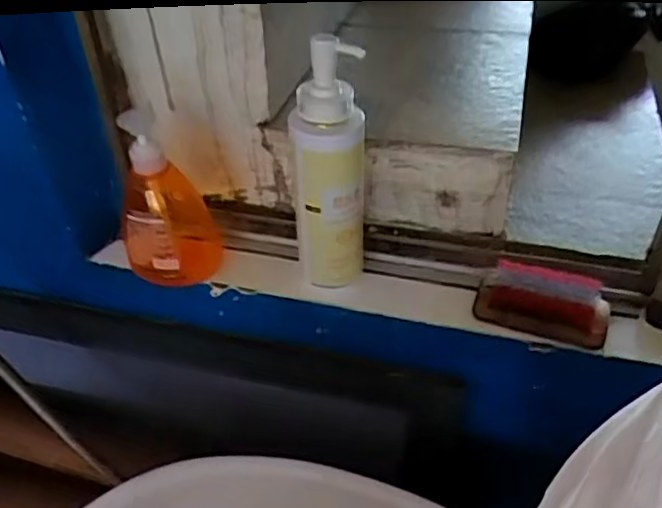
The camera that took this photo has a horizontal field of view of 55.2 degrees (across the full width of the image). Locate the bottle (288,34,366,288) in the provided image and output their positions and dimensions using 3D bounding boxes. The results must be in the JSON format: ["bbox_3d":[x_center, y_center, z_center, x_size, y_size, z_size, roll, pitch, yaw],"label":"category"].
[{"bbox_3d":[-0.001,-0.069,0.549,0.062,0.228,0.049,0,39,2],"label":"bottle"}]

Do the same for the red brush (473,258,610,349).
[{"bbox_3d":[0.194,0.039,0.581,0.112,0.030,0.068,12,41,16],"label":"red brush"}]

